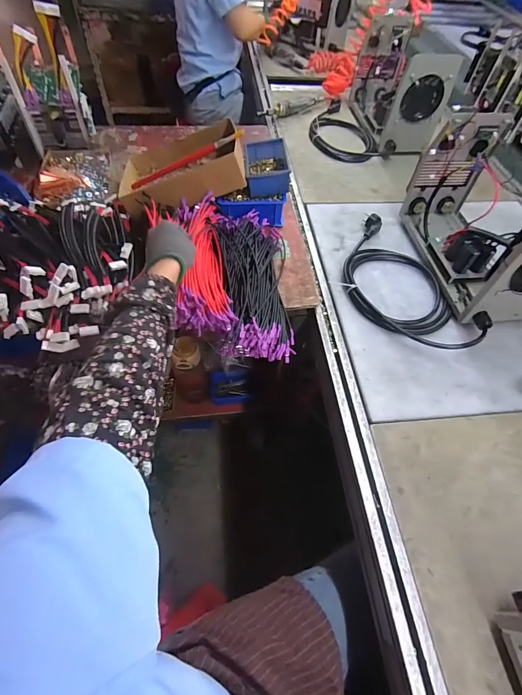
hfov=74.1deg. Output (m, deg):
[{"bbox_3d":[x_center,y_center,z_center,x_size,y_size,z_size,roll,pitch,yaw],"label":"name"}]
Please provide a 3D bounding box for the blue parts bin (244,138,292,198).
[{"bbox_3d":[0.013,-0.396,0.759,0.094,0.047,0.147,-3,56,-5],"label":"blue parts bin"}]

